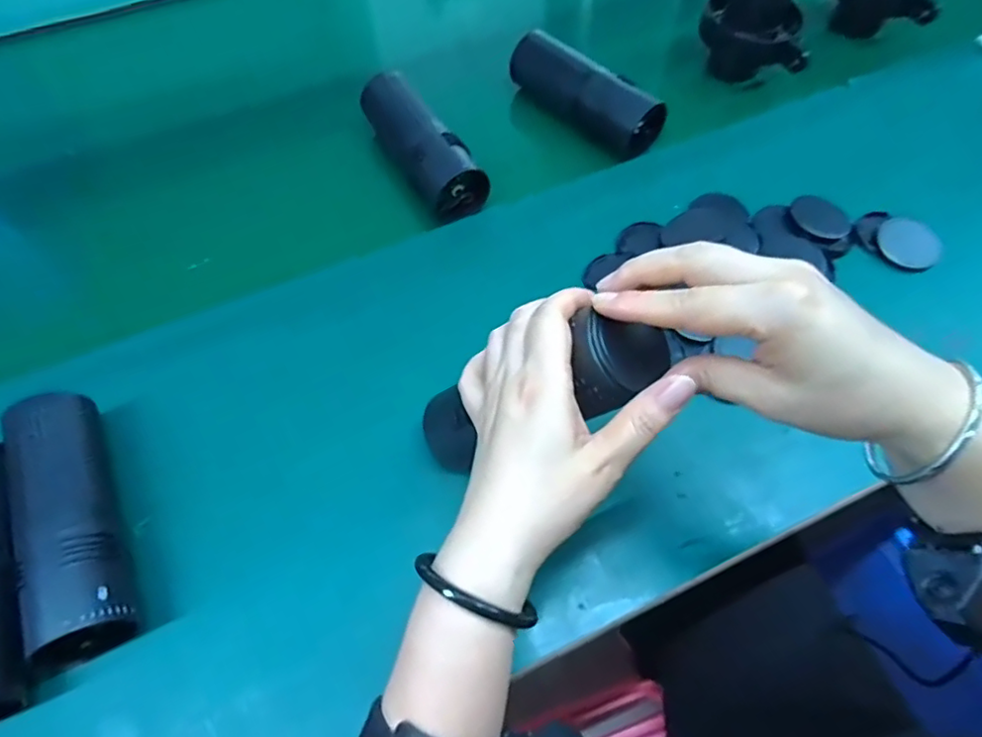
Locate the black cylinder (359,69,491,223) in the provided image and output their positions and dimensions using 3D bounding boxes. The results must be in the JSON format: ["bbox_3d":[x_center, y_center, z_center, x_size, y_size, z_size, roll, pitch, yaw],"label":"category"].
[{"bbox_3d":[-0.070,-0.210,0.549,0.053,0.055,0.164,-30,65,-15],"label":"black cylinder"}]

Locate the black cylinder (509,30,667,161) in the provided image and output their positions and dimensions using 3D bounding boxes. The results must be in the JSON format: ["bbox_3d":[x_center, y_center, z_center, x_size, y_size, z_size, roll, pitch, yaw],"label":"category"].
[{"bbox_3d":[0.087,-0.268,0.572,0.053,0.044,0.170,-38,67,-18],"label":"black cylinder"}]

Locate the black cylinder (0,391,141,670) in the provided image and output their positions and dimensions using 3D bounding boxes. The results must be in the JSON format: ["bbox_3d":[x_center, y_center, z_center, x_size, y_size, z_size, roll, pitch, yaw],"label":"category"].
[{"bbox_3d":[-0.263,0.095,0.373,0.054,0.056,0.167,-21,63,-11],"label":"black cylinder"}]

